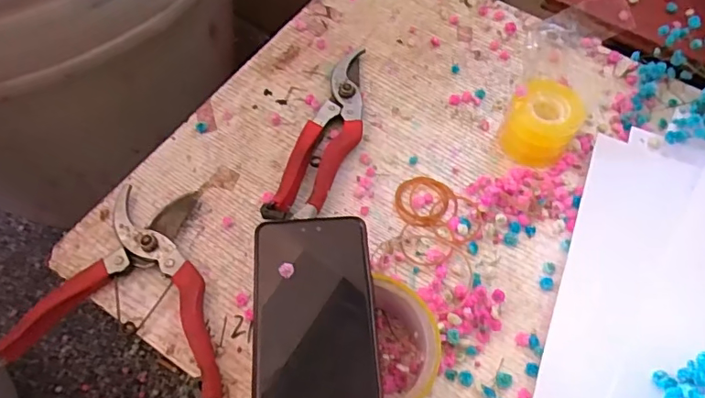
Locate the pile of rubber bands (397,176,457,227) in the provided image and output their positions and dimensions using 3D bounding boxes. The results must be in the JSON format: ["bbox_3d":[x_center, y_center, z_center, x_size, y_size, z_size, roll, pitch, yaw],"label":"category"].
[{"bbox_3d":[0.062,0.002,0.427,0.050,0.004,0.047,1,60,-1],"label":"pile of rubber bands"}]

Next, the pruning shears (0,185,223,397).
[{"bbox_3d":[-0.149,0.063,0.371,0.156,0.022,0.152,12,60,5],"label":"pruning shears"}]

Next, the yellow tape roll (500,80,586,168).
[{"bbox_3d":[0.161,-0.061,0.436,0.053,0.056,0.052,1,60,-1],"label":"yellow tape roll"}]

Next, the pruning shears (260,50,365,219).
[{"bbox_3d":[-0.017,-0.058,0.447,0.045,0.020,0.191,18,61,9],"label":"pruning shears"}]

